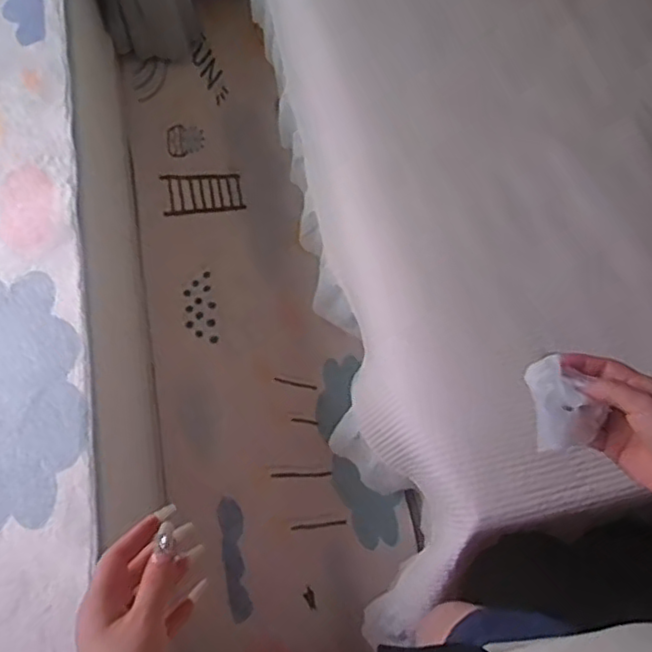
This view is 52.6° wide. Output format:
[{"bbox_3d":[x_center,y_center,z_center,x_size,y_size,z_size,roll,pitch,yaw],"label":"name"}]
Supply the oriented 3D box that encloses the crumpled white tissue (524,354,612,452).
[{"bbox_3d":[0.189,0.064,0.547,0.058,0.036,0.073,-22,65,-13],"label":"crumpled white tissue"}]

